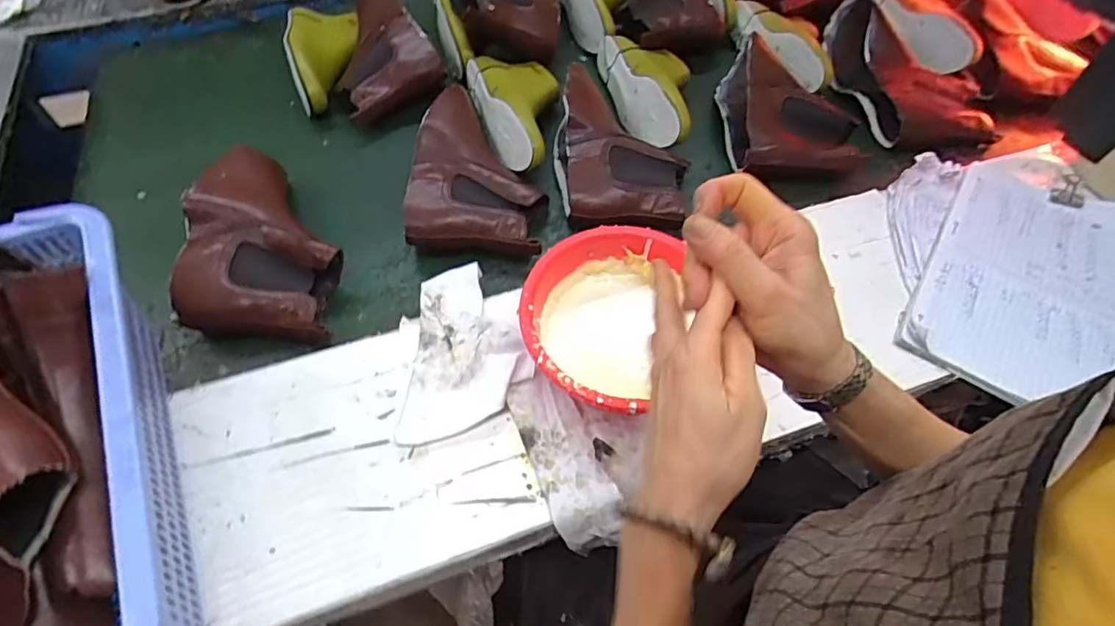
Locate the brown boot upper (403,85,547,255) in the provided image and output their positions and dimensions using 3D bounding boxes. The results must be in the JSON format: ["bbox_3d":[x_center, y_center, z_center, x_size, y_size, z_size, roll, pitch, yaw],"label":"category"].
[{"bbox_3d":[-0.093,-0.184,0.708,0.157,0.067,0.249,4,57,2],"label":"brown boot upper"}]

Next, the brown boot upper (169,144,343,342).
[{"bbox_3d":[-0.323,-0.093,0.640,0.161,0.069,0.248,2,57,1],"label":"brown boot upper"}]

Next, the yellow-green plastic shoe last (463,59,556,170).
[{"bbox_3d":[-0.044,-0.290,0.762,0.117,0.057,0.234,-15,58,-10],"label":"yellow-green plastic shoe last"}]

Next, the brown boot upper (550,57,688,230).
[{"bbox_3d":[0.080,-0.214,0.719,0.164,0.072,0.220,-1,57,-1],"label":"brown boot upper"}]

